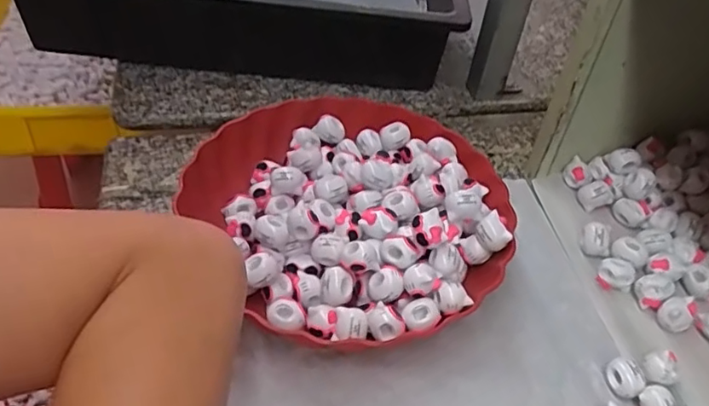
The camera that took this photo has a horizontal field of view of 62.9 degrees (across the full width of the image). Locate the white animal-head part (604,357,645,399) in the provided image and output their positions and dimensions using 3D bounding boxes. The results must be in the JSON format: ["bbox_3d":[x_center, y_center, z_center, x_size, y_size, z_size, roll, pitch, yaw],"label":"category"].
[{"bbox_3d":[0.179,0.117,0.385,0.018,0.018,0.025,-25,53,-27],"label":"white animal-head part"}]

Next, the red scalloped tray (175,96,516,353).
[{"bbox_3d":[-0.001,0.004,0.448,0.230,0.053,0.238,-25,53,-27],"label":"red scalloped tray"}]

